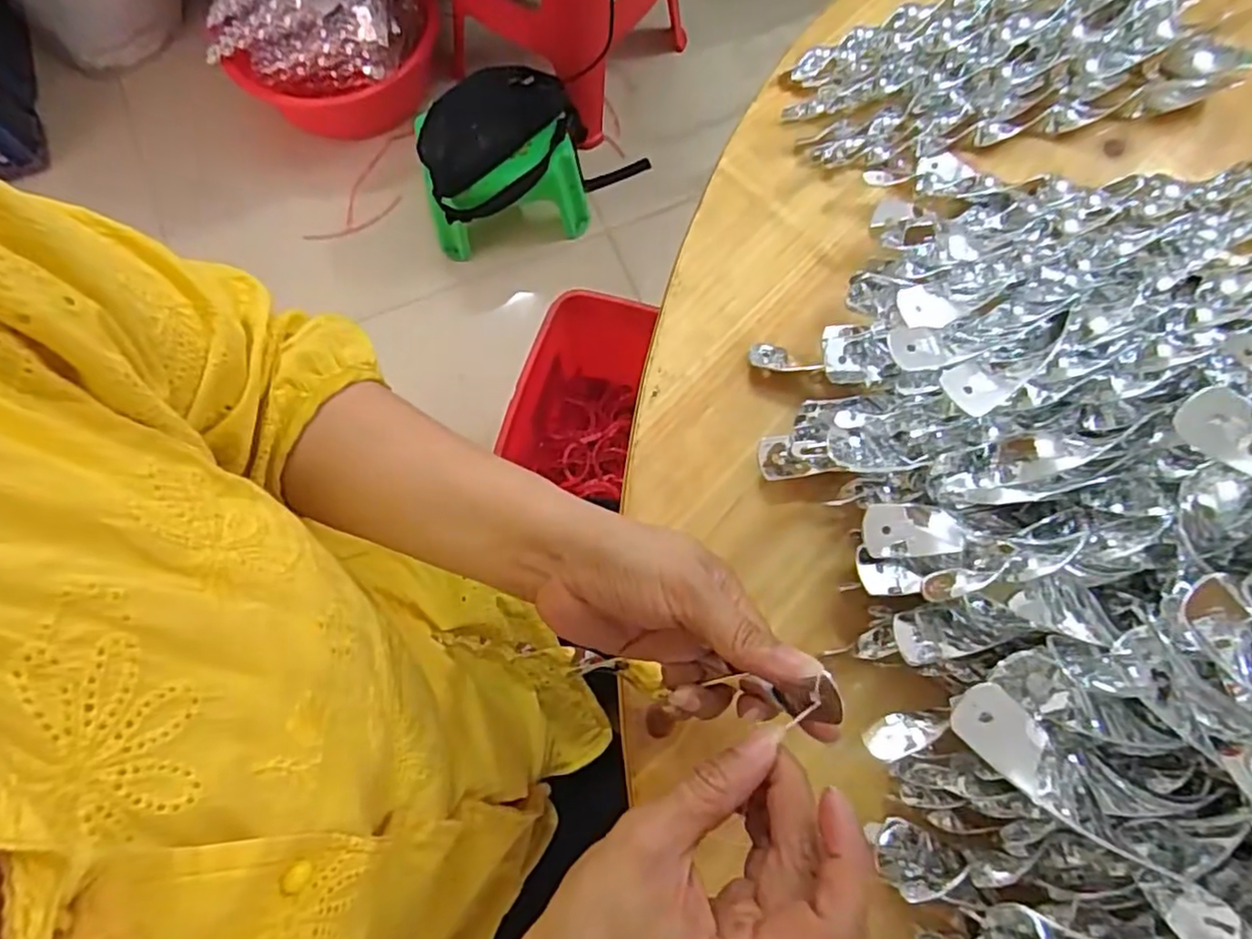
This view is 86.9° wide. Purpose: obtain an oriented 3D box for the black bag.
[{"bbox_3d":[-0.225,-0.561,1.128,0.178,0.095,0.280,37,77,9],"label":"black bag"}]

